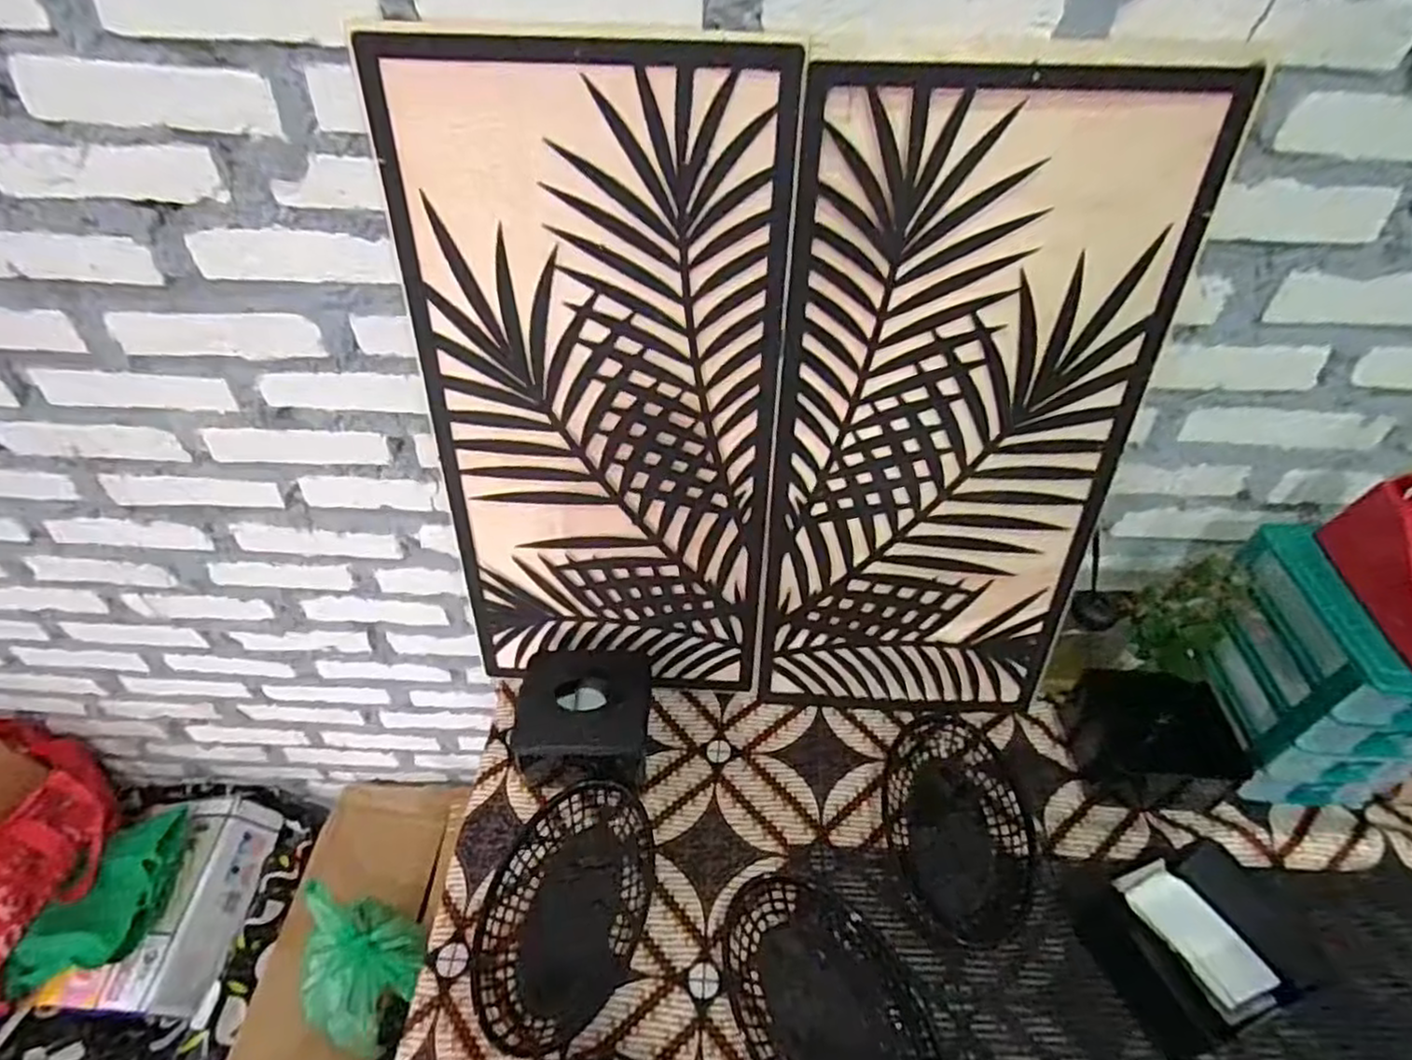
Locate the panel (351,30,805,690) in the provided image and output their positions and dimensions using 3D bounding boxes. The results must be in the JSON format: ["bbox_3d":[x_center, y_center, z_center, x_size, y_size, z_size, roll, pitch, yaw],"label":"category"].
[{"bbox_3d":[-0.088,-0.085,0.630,0.304,0.577,0.009,3,34,2],"label":"panel"}]

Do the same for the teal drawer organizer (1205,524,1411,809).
[{"bbox_3d":[0.610,0.138,0.699,0.143,0.223,0.177,3,44,1],"label":"teal drawer organizer"}]

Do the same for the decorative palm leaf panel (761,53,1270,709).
[{"bbox_3d":[0.227,-0.063,0.629,0.314,0.587,0.011,2,33,2],"label":"decorative palm leaf panel"}]

